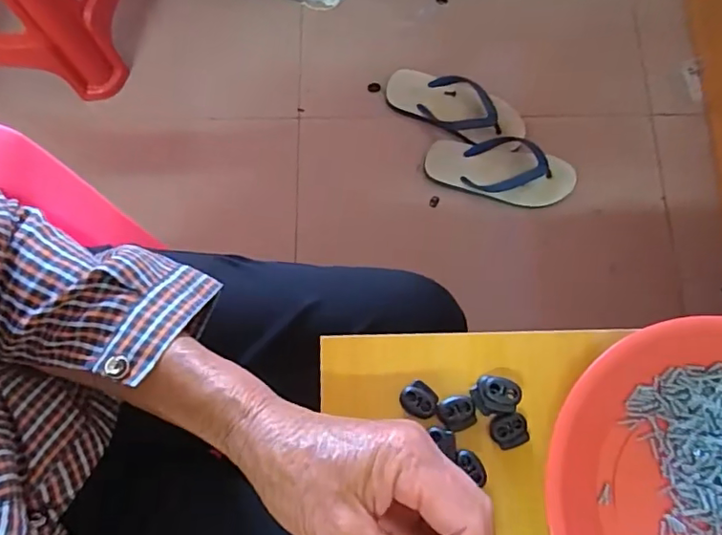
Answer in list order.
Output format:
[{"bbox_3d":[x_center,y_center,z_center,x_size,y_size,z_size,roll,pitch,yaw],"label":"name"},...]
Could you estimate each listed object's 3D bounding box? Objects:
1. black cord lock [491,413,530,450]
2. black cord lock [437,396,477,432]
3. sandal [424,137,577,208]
[{"bbox_3d":[0.086,0.094,0.314,0.021,0.006,0.019,-20,75,-5],"label":"black cord lock"},{"bbox_3d":[0.056,0.085,0.318,0.021,0.005,0.019,-15,75,-3],"label":"black cord lock"},{"bbox_3d":[0.224,-0.159,0.884,0.237,0.044,0.097,15,75,5],"label":"sandal"}]

